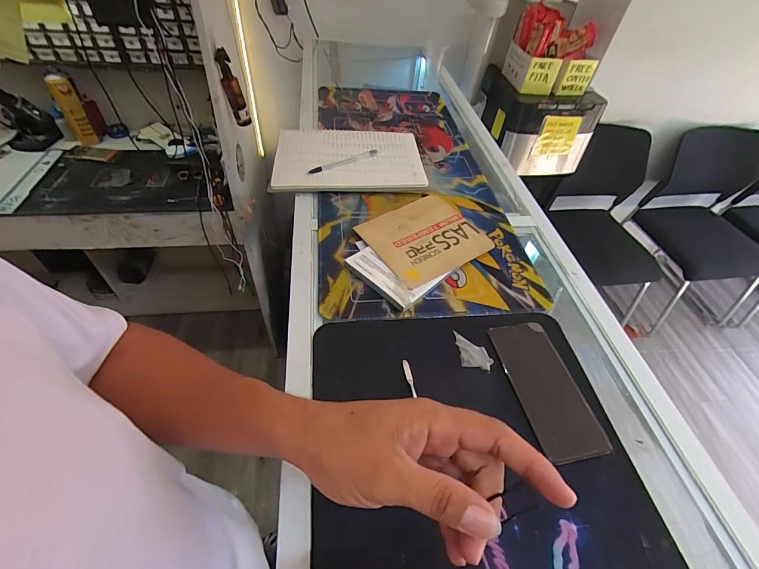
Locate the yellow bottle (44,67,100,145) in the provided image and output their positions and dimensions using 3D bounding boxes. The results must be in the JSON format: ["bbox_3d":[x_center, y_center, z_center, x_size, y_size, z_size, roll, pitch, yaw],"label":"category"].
[{"bbox_3d":[-0.994,-0.567,1.152,0.069,0.218,0.054,-23,32,-23],"label":"yellow bottle"}]

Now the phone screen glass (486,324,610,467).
[{"bbox_3d":[0.180,0.109,0.383,0.073,0.009,0.150,-5,49,-10],"label":"phone screen glass"}]

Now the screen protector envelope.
[{"bbox_3d":[0.064,-0.071,0.512,0.163,0.009,0.140,-27,56,-26],"label":"screen protector envelope"}]

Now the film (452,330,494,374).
[{"bbox_3d":[0.099,0.071,0.380,0.047,0.030,0.023,15,49,8],"label":"film"}]

